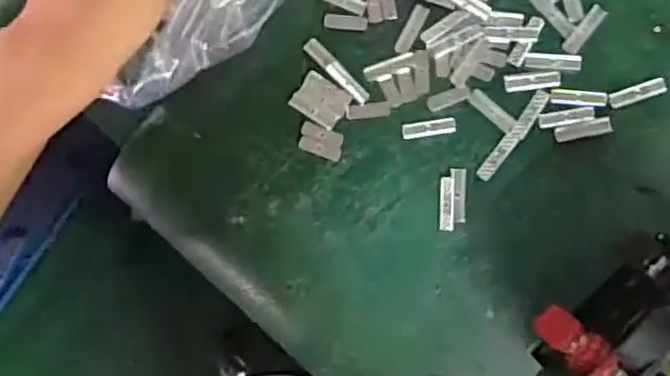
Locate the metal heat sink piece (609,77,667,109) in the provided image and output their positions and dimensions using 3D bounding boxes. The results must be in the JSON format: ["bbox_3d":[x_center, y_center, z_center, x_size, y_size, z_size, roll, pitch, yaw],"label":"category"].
[{"bbox_3d":[0.171,-0.054,0.388,0.032,0.004,0.009,-16,84,4],"label":"metal heat sink piece"}]

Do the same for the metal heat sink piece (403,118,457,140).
[{"bbox_3d":[0.055,-0.035,0.401,0.031,0.004,0.009,-7,85,5],"label":"metal heat sink piece"}]

